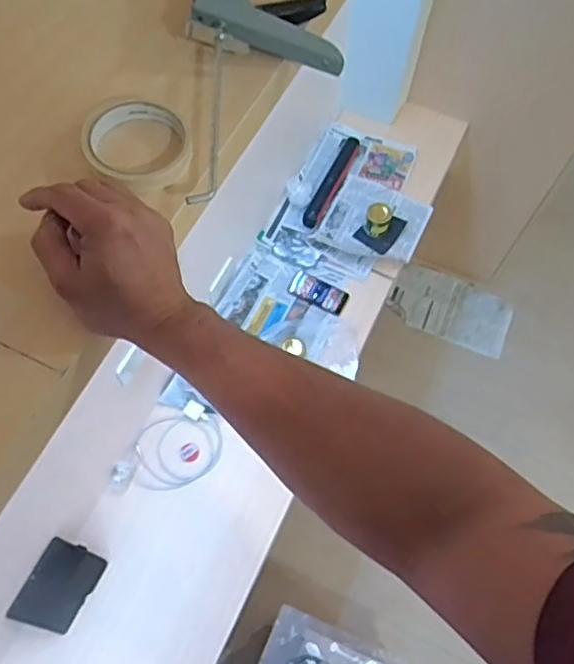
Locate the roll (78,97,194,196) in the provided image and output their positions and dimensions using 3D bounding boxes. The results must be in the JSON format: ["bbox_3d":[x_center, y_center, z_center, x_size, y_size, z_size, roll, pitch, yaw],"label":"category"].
[{"bbox_3d":[-0.128,-0.165,0.512,0.090,0.026,0.089,1,64,-2],"label":"roll"}]

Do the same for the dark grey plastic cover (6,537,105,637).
[{"bbox_3d":[-0.506,0.569,1.326,0.150,0.017,0.177,39,63,-30],"label":"dark grey plastic cover"}]

